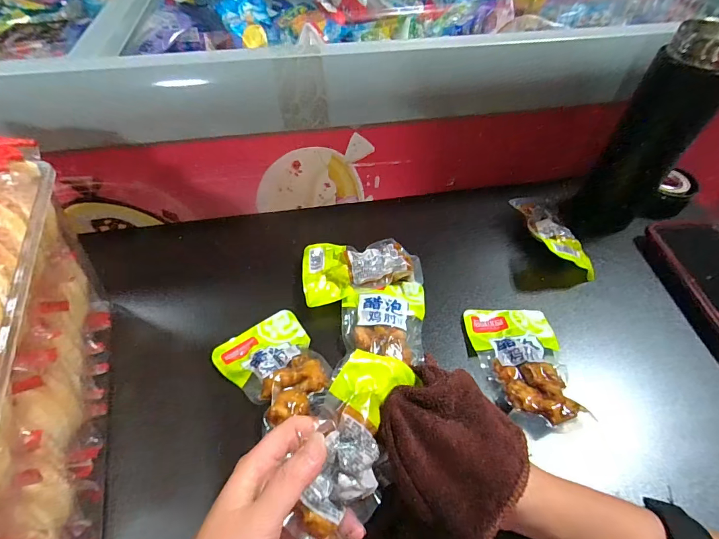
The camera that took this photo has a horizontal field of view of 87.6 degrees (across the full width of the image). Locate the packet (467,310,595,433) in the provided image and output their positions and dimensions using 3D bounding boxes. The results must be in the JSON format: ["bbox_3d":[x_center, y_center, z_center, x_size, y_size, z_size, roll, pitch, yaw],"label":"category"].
[{"bbox_3d":[0.147,0.079,0.333,0.079,0.026,0.114,-2,52,-2],"label":"packet"}]

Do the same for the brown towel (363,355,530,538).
[{"bbox_3d":[0.048,0.145,0.235,0.086,0.039,0.155,15,89,11],"label":"brown towel"}]

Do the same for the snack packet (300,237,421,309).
[{"bbox_3d":[0.000,-0.006,0.388,0.118,0.017,0.074,-12,53,-10],"label":"snack packet"}]

